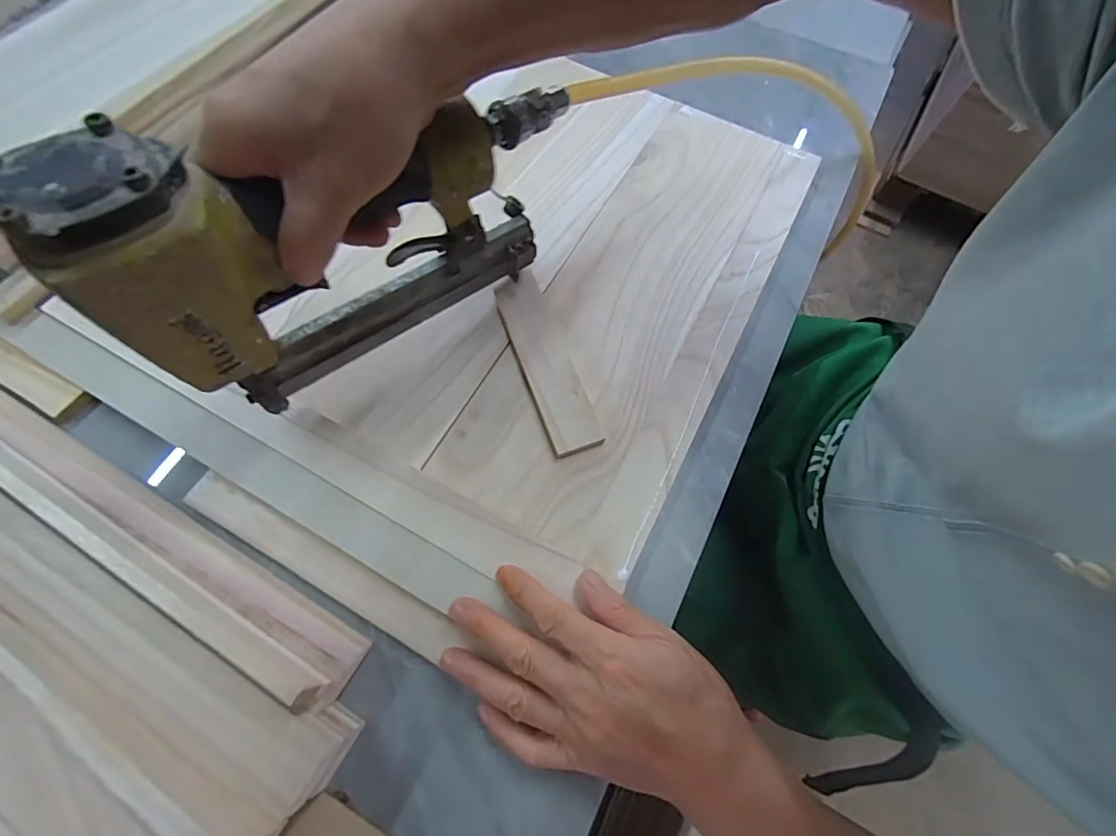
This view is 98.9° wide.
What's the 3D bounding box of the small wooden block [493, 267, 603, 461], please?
[{"bbox_3d":[-0.009,-0.044,0.351,0.039,0.011,0.147,-18,69,-9],"label":"small wooden block"}]

